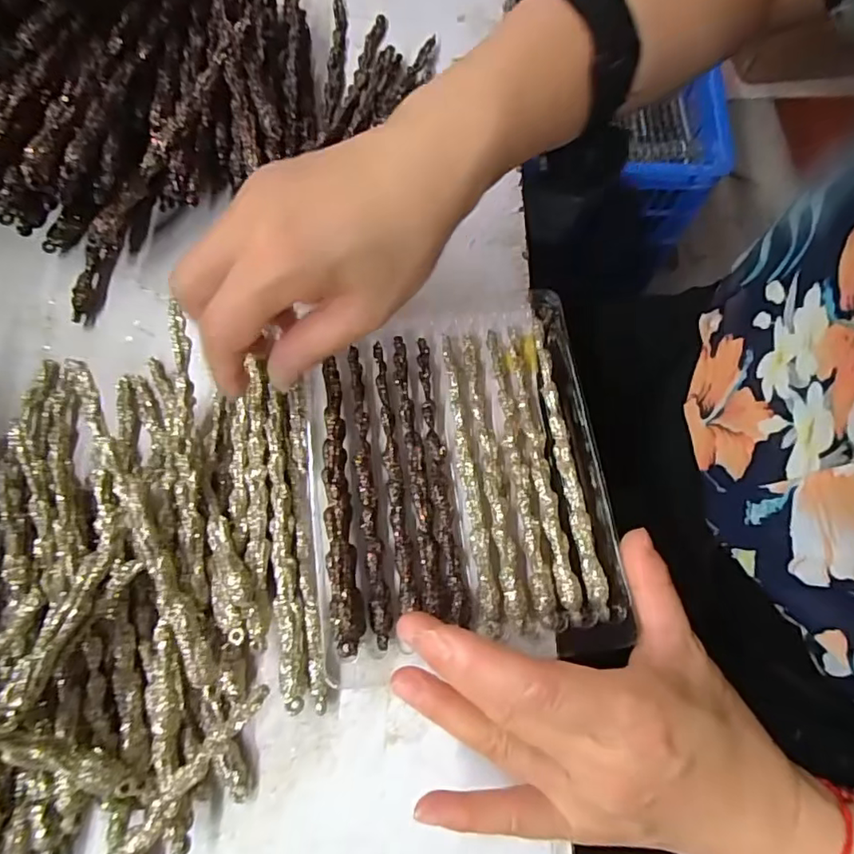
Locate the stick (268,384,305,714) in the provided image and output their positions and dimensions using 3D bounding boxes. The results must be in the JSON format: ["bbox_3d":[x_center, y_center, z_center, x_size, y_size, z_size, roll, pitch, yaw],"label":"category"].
[{"bbox_3d":[-0.068,0.052,0.261,0.010,0.006,0.148,-8,71,-2],"label":"stick"}]

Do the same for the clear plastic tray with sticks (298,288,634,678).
[{"bbox_3d":[0.012,0.018,0.276,0.141,0.027,0.185,-8,71,-2],"label":"clear plastic tray with sticks"}]

